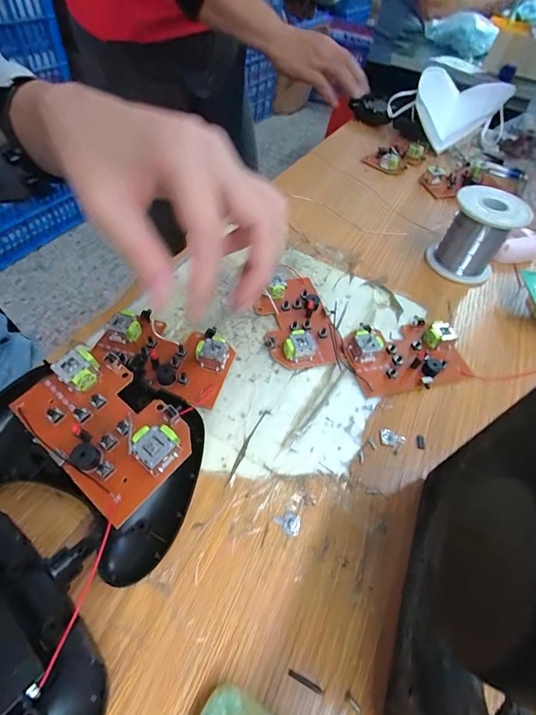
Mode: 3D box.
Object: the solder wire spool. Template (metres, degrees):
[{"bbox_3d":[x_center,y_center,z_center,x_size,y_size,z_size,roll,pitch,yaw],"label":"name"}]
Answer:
[{"bbox_3d":[0.191,-0.113,0.326,0.059,0.065,0.059,3,52,-4],"label":"solder wire spool"}]

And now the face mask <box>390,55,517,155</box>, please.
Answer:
[{"bbox_3d":[0.263,-0.363,0.504,0.125,0.089,0.133,-30,60,-26],"label":"face mask"}]

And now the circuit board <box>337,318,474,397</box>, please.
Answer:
[{"bbox_3d":[0.102,-0.004,0.256,0.089,0.018,0.053,-13,54,-16],"label":"circuit board"}]

